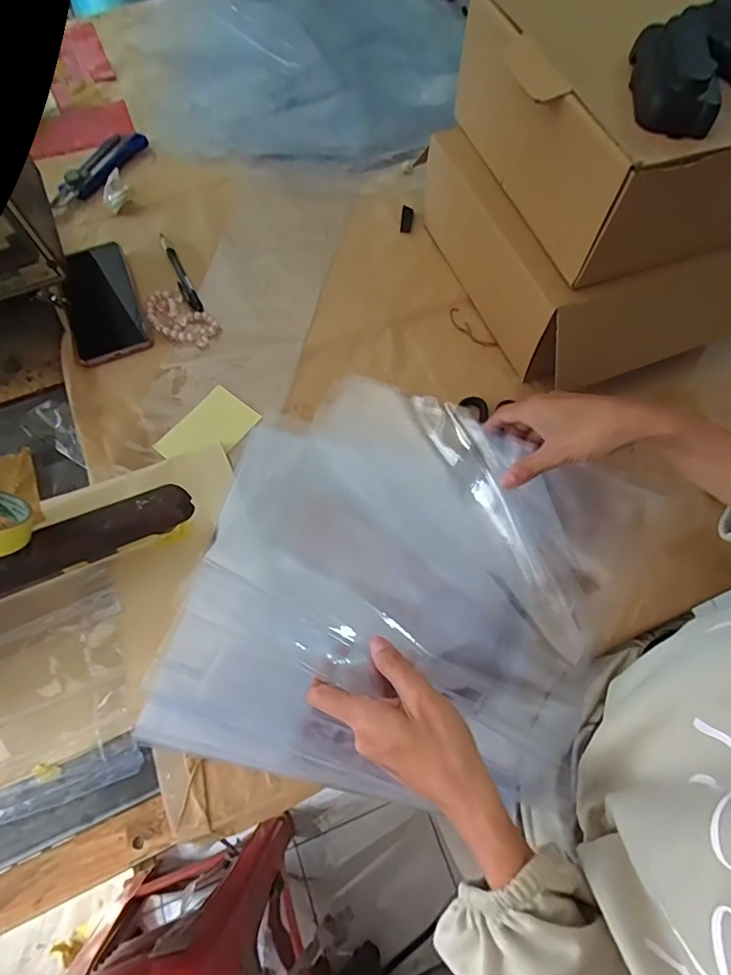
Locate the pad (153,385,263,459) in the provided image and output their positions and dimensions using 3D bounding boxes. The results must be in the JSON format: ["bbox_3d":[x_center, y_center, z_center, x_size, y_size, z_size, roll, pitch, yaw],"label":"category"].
[{"bbox_3d":[-0.157,-0.058,0.483,0.065,0.004,0.091,34,70,14],"label":"pad"}]

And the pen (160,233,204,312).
[{"bbox_3d":[-0.222,-0.255,0.574,0.016,0.008,0.130,-25,69,-11],"label":"pen"}]

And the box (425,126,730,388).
[{"bbox_3d":[0.232,-0.264,0.514,0.251,0.113,0.297,-21,68,-9],"label":"box"}]

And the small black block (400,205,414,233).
[{"bbox_3d":[0.052,-0.337,0.607,0.015,0.004,0.050,6,66,2],"label":"small black block"}]

